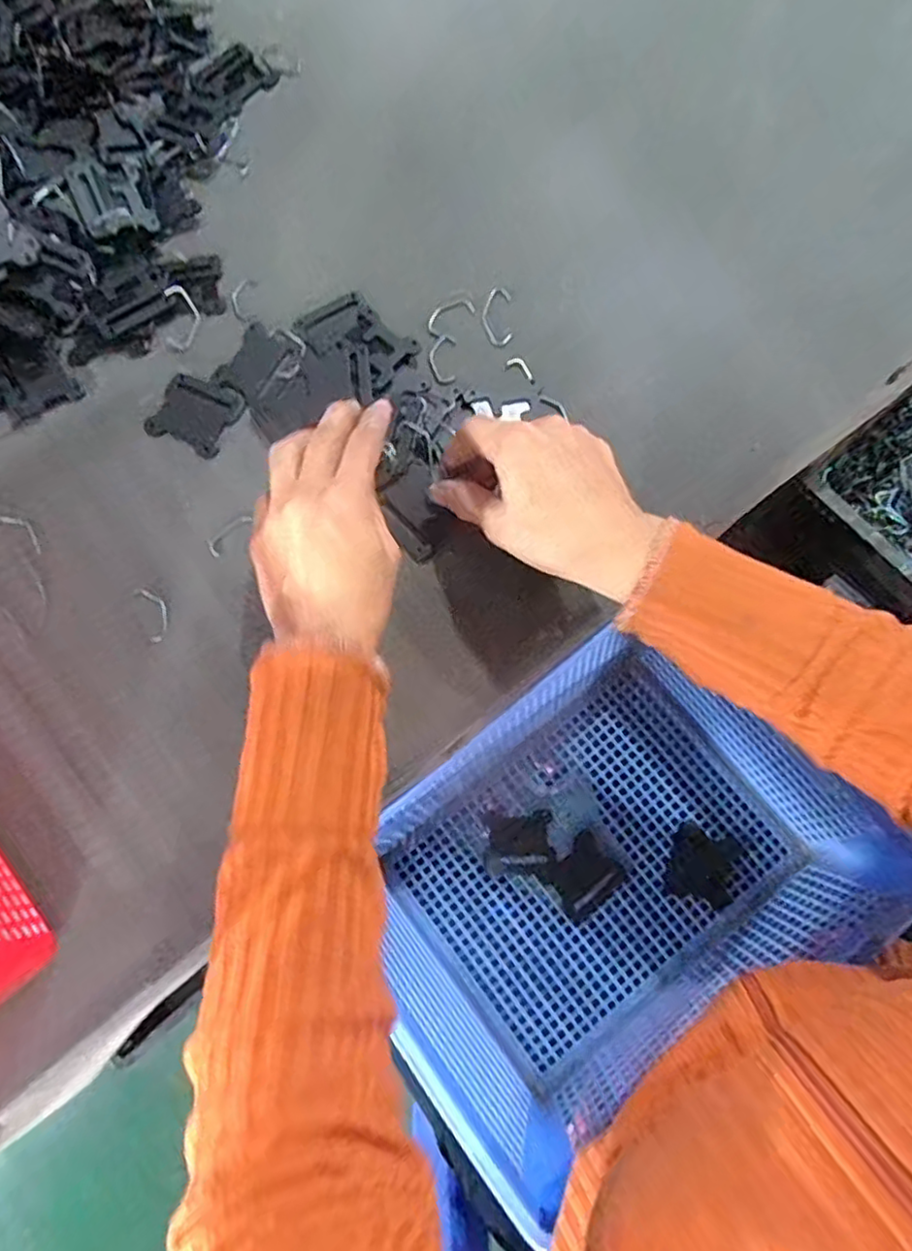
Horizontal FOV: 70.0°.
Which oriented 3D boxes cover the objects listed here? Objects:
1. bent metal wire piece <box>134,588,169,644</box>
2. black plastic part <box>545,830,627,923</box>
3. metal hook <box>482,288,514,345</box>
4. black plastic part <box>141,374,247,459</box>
[{"bbox_3d":[-0.173,-0.007,0.374,0.014,0.004,0.034,-24,77,-5],"label":"bent metal wire piece"},{"bbox_3d":[0.090,0.177,0.460,0.048,0.004,0.042,-39,79,-7],"label":"black plastic part"},{"bbox_3d":[0.026,-0.200,0.419,0.019,0.004,0.041,-1,76,0],"label":"metal hook"},{"bbox_3d":[-0.161,-0.132,0.403,0.049,0.004,0.046,25,78,6],"label":"black plastic part"}]

